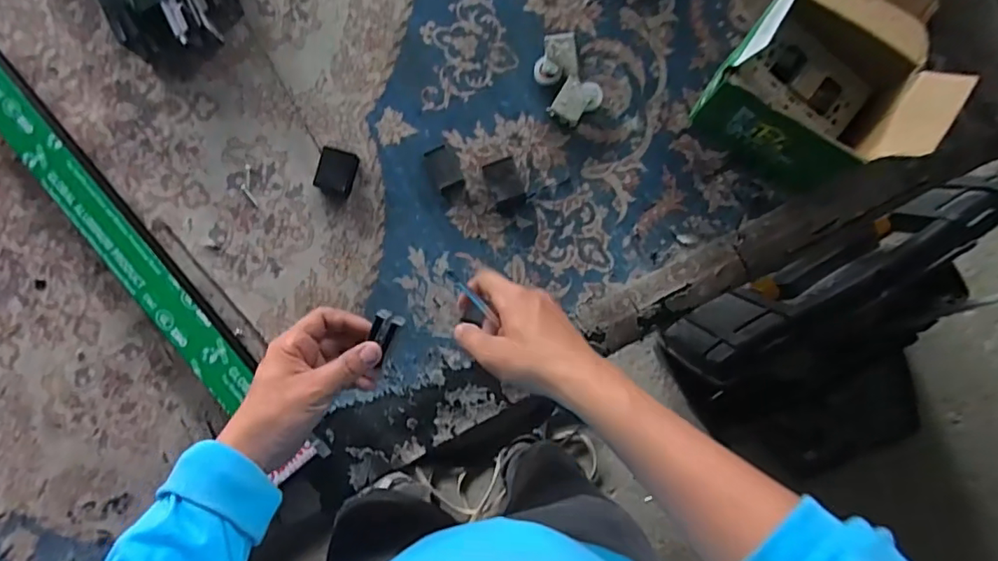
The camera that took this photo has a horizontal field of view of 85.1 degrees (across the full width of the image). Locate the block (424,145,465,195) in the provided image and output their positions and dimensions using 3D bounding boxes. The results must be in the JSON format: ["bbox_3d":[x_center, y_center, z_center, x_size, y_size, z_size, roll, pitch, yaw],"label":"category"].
[{"bbox_3d":[-0.053,-0.109,0.542,0.029,0.025,0.042,-25,84,0],"label":"block"}]

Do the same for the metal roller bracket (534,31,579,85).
[{"bbox_3d":[0.057,-0.223,0.551,0.042,0.022,0.044,-6,85,2],"label":"metal roller bracket"}]

